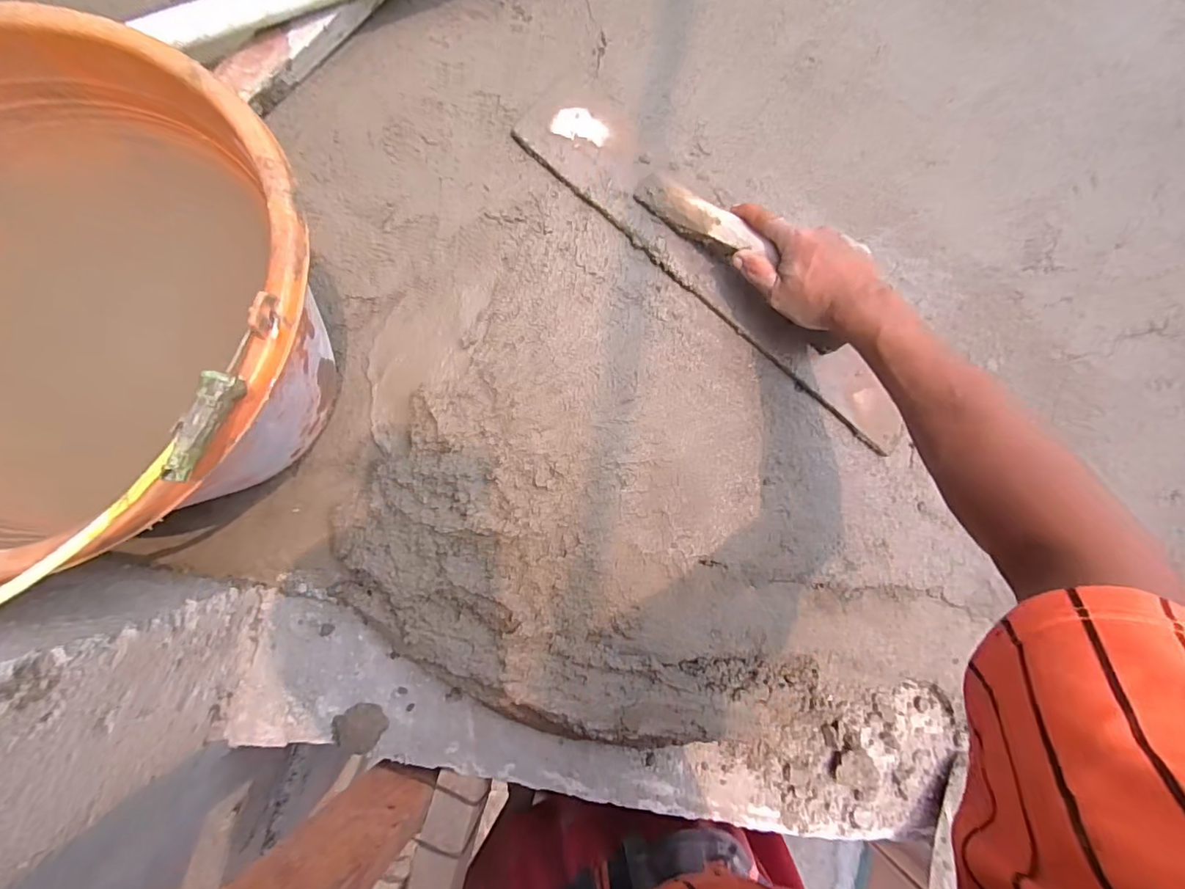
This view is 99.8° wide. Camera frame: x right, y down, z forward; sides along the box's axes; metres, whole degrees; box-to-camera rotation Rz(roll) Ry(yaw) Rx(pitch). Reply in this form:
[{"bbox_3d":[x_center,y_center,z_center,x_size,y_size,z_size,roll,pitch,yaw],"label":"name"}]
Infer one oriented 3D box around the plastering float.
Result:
[{"bbox_3d":[0.129,-0.171,0.480,0.476,0.058,0.086,42,80,-1],"label":"plastering float"}]

